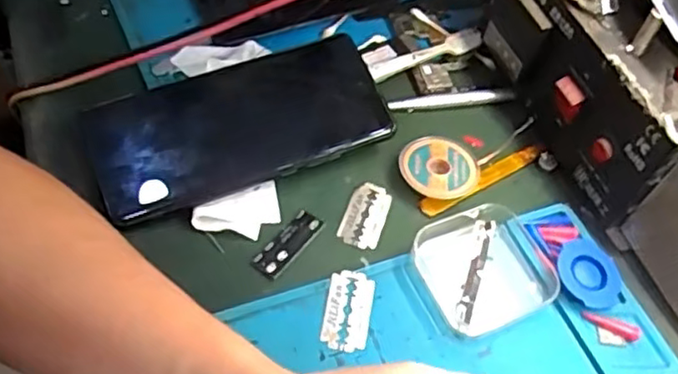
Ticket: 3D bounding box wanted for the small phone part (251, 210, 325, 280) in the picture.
[{"bbox_3d":[-0.026,0.029,0.349,0.017,0.004,0.043,33,57,18],"label":"small phone part"}]

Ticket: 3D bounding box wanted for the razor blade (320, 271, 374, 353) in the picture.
[{"bbox_3d":[0.005,0.061,0.329,0.022,0.004,0.042,10,53,2],"label":"razor blade"}]

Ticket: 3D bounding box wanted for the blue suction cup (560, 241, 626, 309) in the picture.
[{"bbox_3d":[0.130,0.047,0.345,0.035,0.011,0.034,3,53,-4],"label":"blue suction cup"}]

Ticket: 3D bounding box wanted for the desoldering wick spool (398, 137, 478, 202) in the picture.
[{"bbox_3d":[0.057,-0.013,0.382,0.044,0.014,0.045,3,53,-4],"label":"desoldering wick spool"}]

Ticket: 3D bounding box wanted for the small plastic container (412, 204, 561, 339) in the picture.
[{"bbox_3d":[0.077,0.041,0.346,0.067,0.012,0.062,-17,57,-18],"label":"small plastic container"}]

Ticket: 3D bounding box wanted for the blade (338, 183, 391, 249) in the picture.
[{"bbox_3d":[0.014,0.016,0.368,0.023,0.004,0.041,21,55,0],"label":"blade"}]

